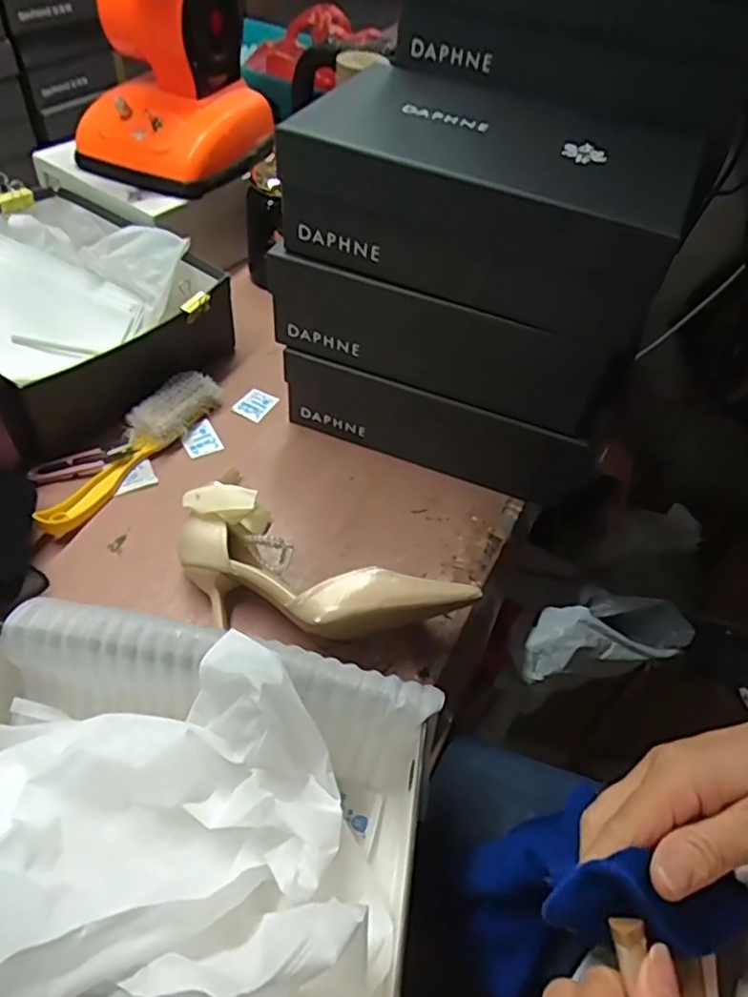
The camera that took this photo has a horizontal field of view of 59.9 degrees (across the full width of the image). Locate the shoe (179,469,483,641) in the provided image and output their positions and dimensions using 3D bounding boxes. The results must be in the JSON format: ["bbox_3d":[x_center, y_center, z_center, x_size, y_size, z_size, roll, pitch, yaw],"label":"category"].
[{"bbox_3d":[-0.057,0.067,0.523,0.244,0.078,0.120,29,53,17],"label":"shoe"}]

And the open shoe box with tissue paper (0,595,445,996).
[{"bbox_3d":[-0.128,0.186,0.371,0.298,0.143,0.226,10,50,2],"label":"open shoe box with tissue paper"}]

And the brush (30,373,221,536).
[{"bbox_3d":[-0.237,-0.049,0.632,0.049,0.034,0.224,26,52,15],"label":"brush"}]

